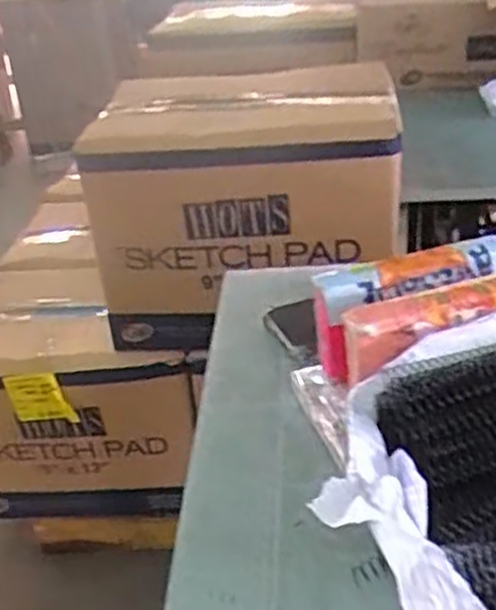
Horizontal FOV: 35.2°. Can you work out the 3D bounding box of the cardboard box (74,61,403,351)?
[{"bbox_3d":[-0.008,-0.202,1.444,0.513,0.346,0.425,-5,31,2],"label":"cardboard box"}]

